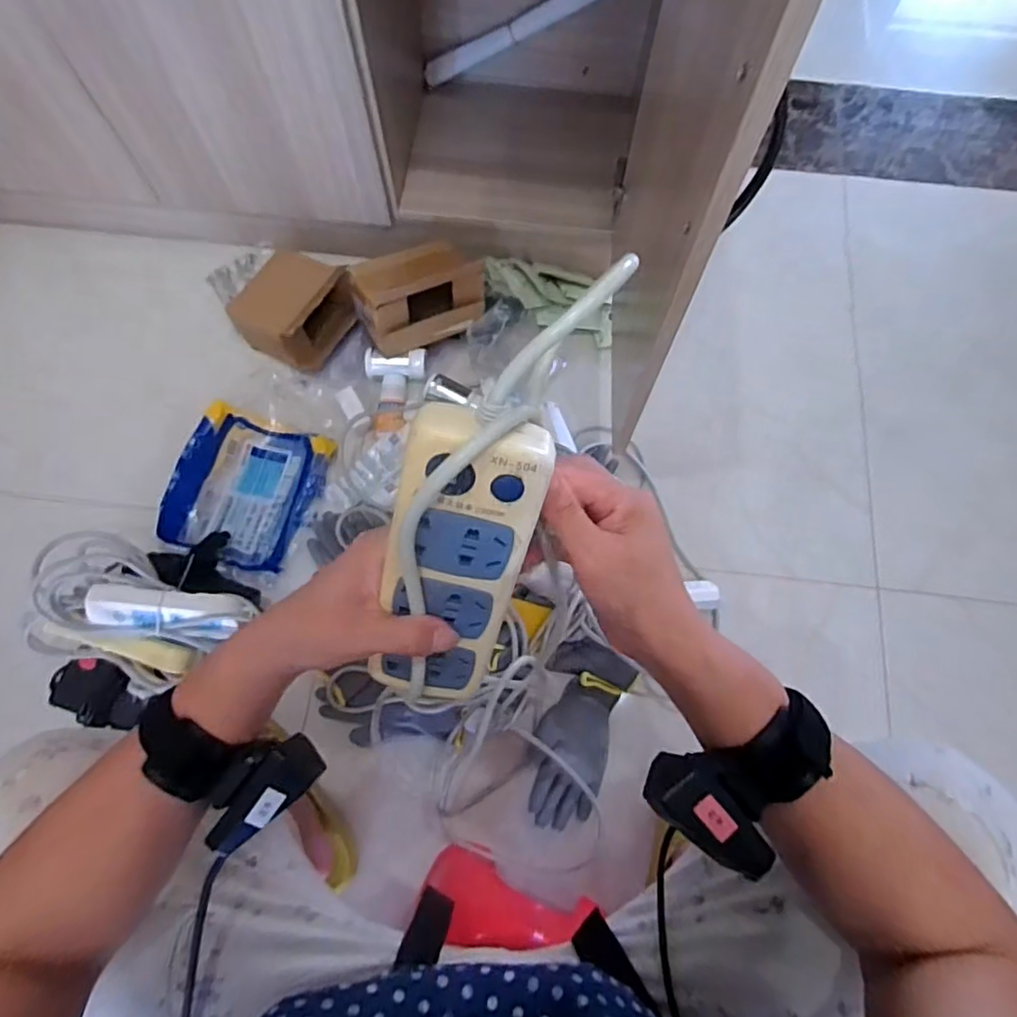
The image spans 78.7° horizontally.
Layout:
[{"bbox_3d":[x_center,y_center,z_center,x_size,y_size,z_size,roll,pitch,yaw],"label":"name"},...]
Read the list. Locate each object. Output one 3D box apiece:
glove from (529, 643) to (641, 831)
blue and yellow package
[{"bbox_3d":[0.088,0.301,0.834,0.109,0.026,0.234,21,71,7],"label":"glove"},{"bbox_3d":[-0.396,-0.034,0.939,0.179,0.087,0.229,19,71,6],"label":"blue and yellow package"}]

